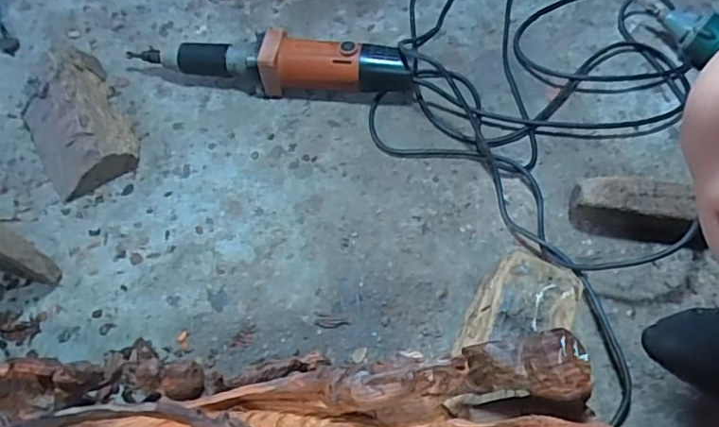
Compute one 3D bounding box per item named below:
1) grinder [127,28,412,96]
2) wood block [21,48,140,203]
[{"bbox_3d":[-0.124,-0.200,0.734,0.398,0.075,0.063,9,61,10],"label":"grinder"},{"bbox_3d":[-0.373,-0.120,0.719,0.118,0.049,0.209,-29,62,-12],"label":"wood block"}]

